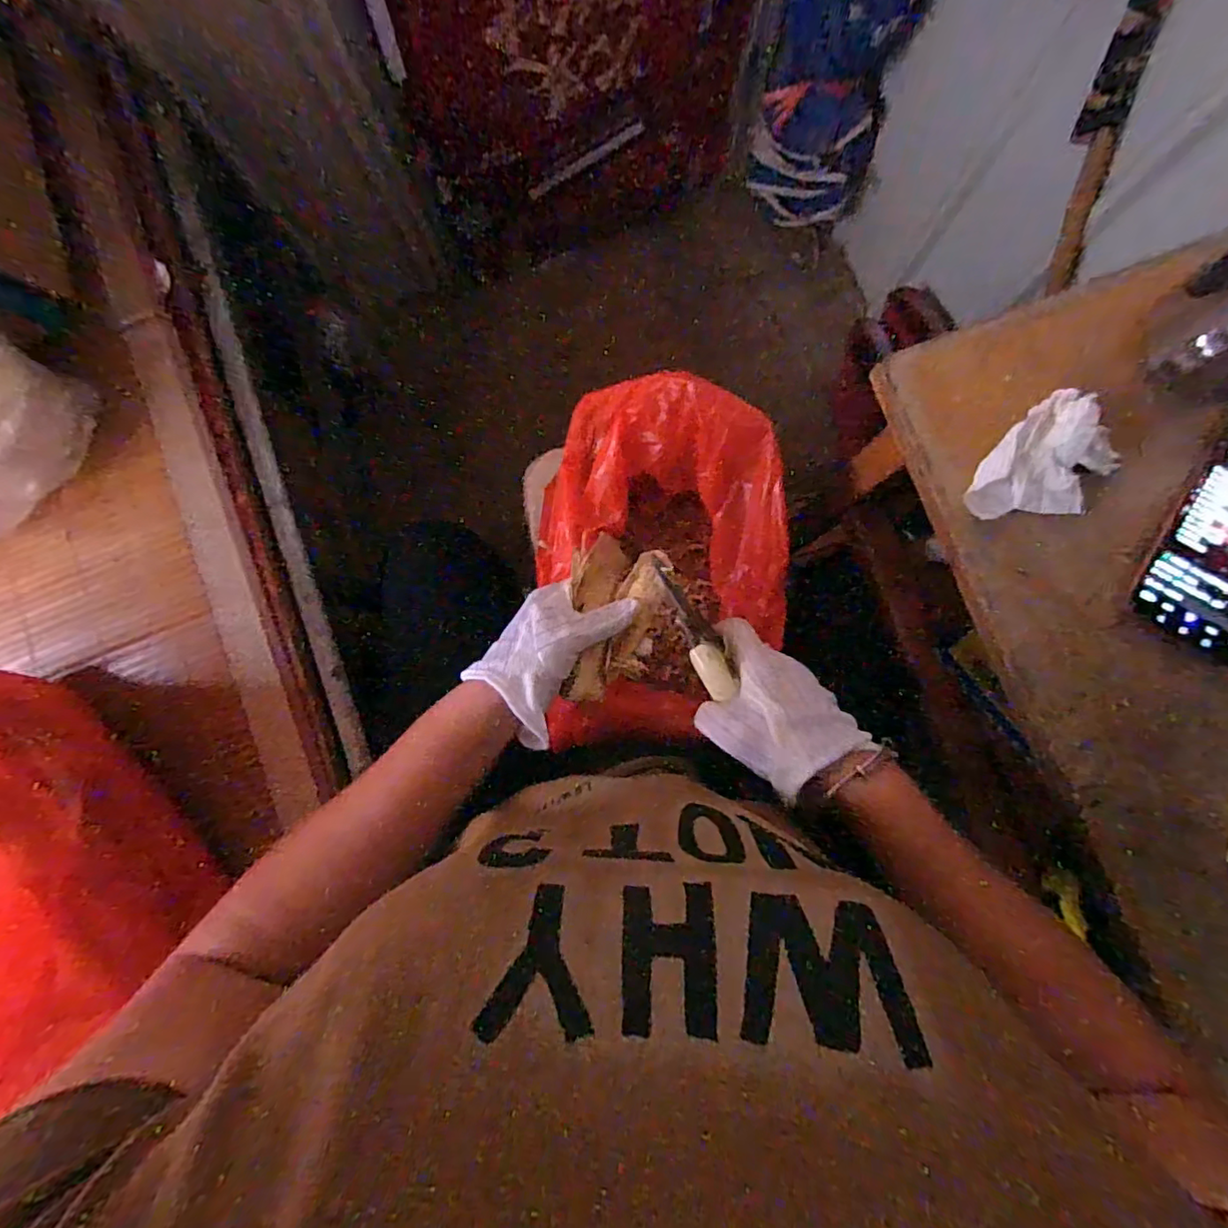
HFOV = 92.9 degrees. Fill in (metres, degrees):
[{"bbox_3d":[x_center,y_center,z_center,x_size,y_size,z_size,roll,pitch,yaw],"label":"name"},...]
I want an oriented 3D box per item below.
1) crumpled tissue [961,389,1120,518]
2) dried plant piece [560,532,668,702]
[{"bbox_3d":[0.280,-0.093,0.377,0.065,0.025,0.096,44,87,4],"label":"crumpled tissue"},{"bbox_3d":[0.000,0.005,0.433,0.066,0.021,0.119,7,83,1],"label":"dried plant piece"}]

